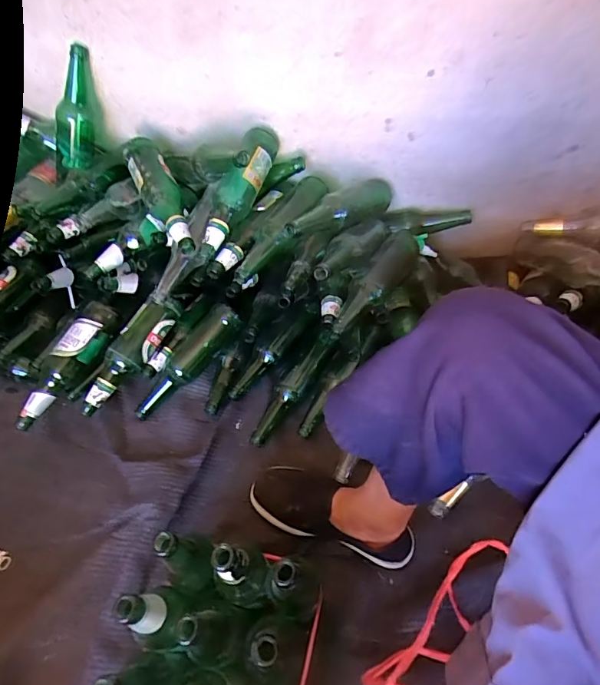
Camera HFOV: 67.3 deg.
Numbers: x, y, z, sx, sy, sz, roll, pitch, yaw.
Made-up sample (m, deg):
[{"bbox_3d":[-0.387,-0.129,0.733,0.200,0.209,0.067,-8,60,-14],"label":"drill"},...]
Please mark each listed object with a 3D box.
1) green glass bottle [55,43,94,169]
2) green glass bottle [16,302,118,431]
[{"bbox_3d":[-0.414,-0.429,0.834,0.061,0.209,0.053,-14,50,-42],"label":"green glass bottle"},{"bbox_3d":[-0.444,0.035,0.842,0.077,0.071,0.255,24,73,20],"label":"green glass bottle"}]

